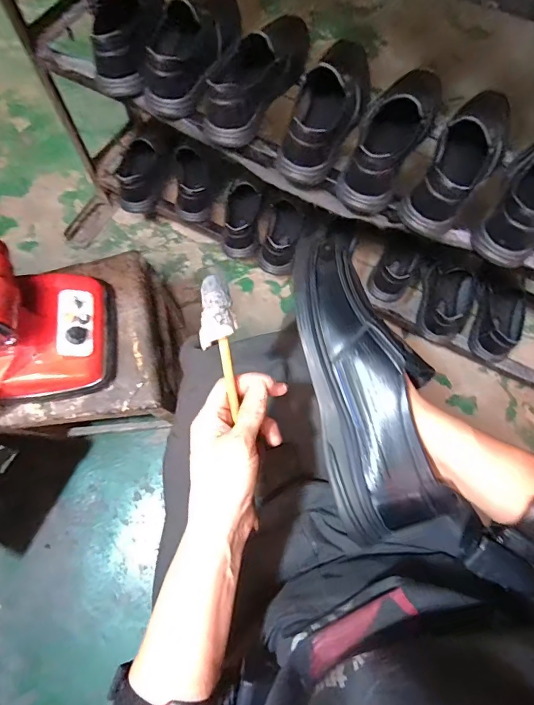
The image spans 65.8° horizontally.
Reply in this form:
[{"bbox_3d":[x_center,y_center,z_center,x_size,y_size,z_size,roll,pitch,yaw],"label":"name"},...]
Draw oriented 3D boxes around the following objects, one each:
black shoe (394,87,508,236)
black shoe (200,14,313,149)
[{"bbox_3d":[0.294,-0.294,0.613,0.089,0.083,0.251,35,74,10],"label":"black shoe"},{"bbox_3d":[-0.009,-0.450,0.656,0.088,0.095,0.257,31,73,9],"label":"black shoe"}]

